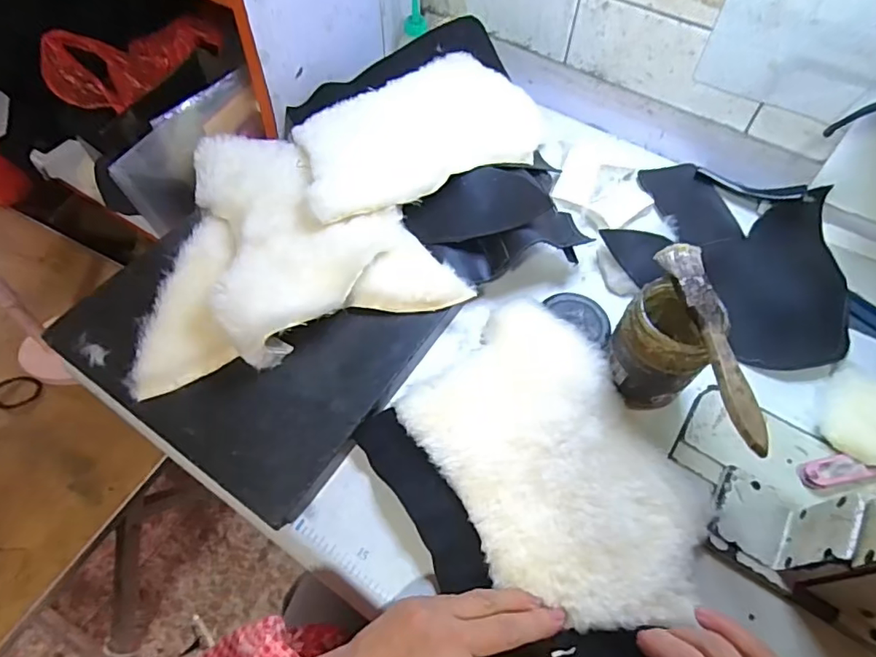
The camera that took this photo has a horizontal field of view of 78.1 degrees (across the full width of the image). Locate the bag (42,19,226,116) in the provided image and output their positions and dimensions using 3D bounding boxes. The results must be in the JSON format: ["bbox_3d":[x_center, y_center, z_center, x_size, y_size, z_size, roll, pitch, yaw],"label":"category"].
[{"bbox_3d":[-0.357,-0.324,0.628,0.122,0.053,0.170,19,58,11],"label":"bag"}]

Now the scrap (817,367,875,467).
[{"bbox_3d":[0.331,0.067,0.411,0.080,0.019,0.069,-33,64,-21],"label":"scrap"}]

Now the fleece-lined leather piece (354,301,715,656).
[{"bbox_3d":[0.077,0.107,0.380,0.183,0.040,0.229,-33,63,-21],"label":"fleece-lined leather piece"}]

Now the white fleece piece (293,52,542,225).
[{"bbox_3d":[-0.014,-0.183,0.499,0.249,0.036,0.134,-25,61,-17],"label":"white fleece piece"}]

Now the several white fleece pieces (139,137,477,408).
[{"bbox_3d":[-0.136,-0.081,0.454,0.254,0.044,0.225,-19,59,-13],"label":"several white fleece pieces"}]

